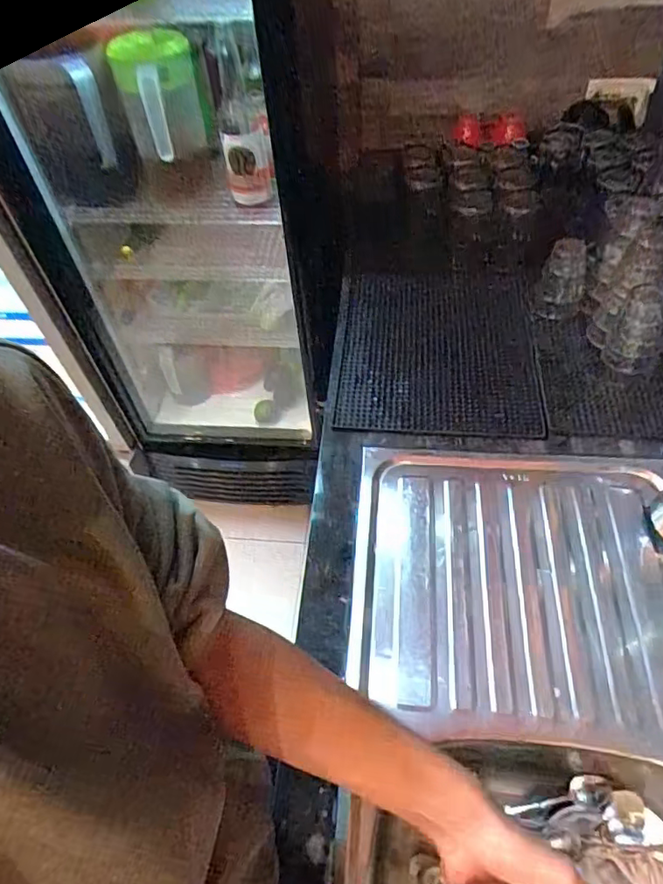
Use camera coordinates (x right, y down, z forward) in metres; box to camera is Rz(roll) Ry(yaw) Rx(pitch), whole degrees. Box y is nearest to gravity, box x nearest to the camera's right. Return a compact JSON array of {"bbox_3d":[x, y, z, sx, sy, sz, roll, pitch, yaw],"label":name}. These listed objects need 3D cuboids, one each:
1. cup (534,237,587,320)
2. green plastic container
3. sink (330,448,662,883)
[{"bbox_3d":[0.370,-0.255,0.881,0.064,0.115,0.061,-2,52,3],"label":"cup"},{"bbox_3d":[-0.272,-0.553,0.897,0.092,0.179,0.101,11,54,12],"label":"green plastic container"},{"bbox_3d":[0.210,0.350,0.564,0.399,0.138,0.743,2,52,7],"label":"sink"}]

